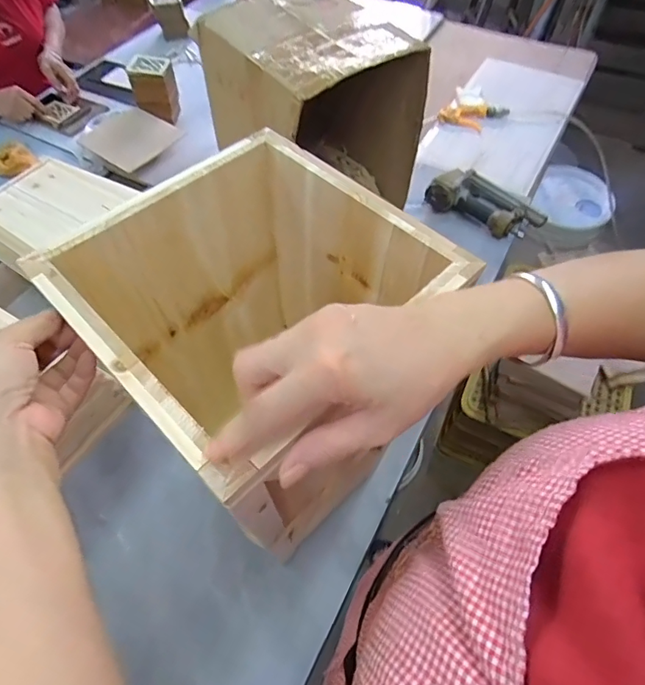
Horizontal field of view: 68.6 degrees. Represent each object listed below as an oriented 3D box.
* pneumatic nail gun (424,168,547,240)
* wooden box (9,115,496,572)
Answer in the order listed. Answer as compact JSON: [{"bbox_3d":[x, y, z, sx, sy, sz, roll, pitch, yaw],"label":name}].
[{"bbox_3d":[0.367,-0.315,1.048,0.248,0.064,0.137,29,60,16],"label":"pneumatic nail gun"},{"bbox_3d":[-0.057,0.012,0.470,0.250,0.265,0.250,-39,66,-24],"label":"wooden box"}]

